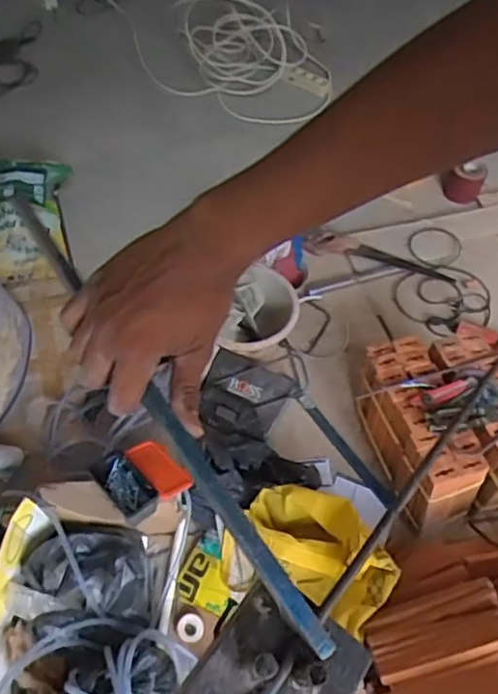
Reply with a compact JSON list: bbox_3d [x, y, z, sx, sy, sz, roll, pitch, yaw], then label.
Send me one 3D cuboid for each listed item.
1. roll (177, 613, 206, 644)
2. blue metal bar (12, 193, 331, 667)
[{"bbox_3d":[-0.116,0.562,1.265,0.052,0.014,0.054,2,55,-2],"label":"roll"},{"bbox_3d":[-0.065,0.029,0.408,0.014,0.012,0.367,-29,68,-22],"label":"blue metal bar"}]

